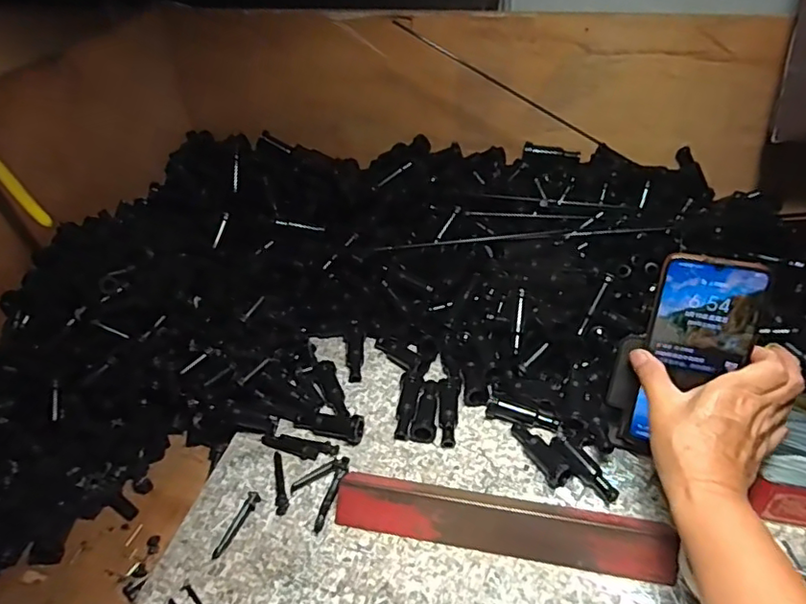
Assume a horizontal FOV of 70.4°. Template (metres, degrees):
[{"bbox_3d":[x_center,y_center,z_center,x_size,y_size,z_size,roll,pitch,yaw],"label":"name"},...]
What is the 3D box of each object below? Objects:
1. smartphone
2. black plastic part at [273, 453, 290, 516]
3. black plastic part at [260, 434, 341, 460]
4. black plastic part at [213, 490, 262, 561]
[{"bbox_3d":[0.235,0.047,0.465,0.076,0.170,0.012,12,18,14],"label":"smartphone"},{"bbox_3d":[-0.107,0.156,0.496,0.011,0.004,0.060,-12,41,-9],"label":"black plastic part"},{"bbox_3d":[-0.095,0.131,0.523,0.075,0.006,0.021,10,42,16],"label":"black plastic part"},{"bbox_3d":[-0.135,0.181,0.467,0.014,0.004,0.060,10,42,16],"label":"black plastic part"}]

